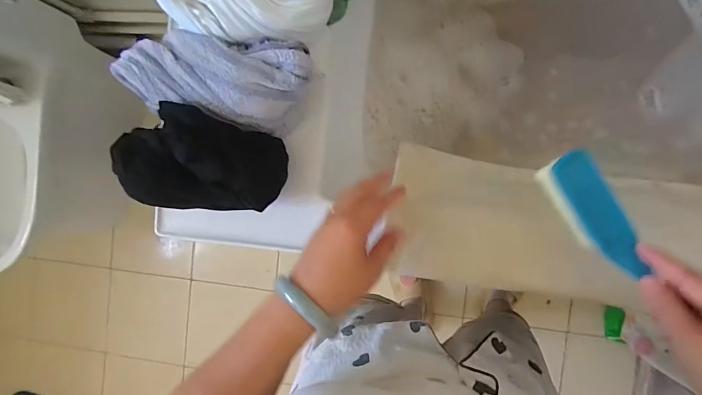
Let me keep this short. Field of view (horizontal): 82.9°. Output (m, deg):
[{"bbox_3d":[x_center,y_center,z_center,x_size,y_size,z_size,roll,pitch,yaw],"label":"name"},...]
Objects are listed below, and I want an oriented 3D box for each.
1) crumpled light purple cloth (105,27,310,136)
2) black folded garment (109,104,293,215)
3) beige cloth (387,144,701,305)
[{"bbox_3d":[-0.134,-0.118,0.391,0.182,0.049,0.082,12,94,8],"label":"crumpled light purple cloth"},{"bbox_3d":[-0.151,-0.037,0.392,0.164,0.059,0.099,4,93,8],"label":"black folded garment"},{"bbox_3d":[0.215,0.034,0.432,0.335,0.031,0.141,7,76,10],"label":"beige cloth"}]

